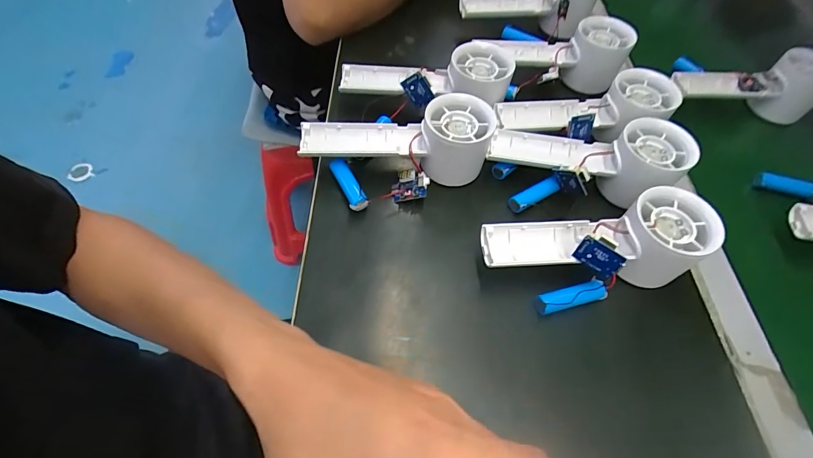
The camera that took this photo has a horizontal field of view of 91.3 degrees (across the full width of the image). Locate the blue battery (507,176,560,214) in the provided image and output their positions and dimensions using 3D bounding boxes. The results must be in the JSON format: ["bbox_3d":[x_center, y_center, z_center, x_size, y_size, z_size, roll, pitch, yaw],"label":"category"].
[{"bbox_3d":[0.109,-0.028,0.340,0.047,0.015,0.014,-24,62,-18],"label":"blue battery"}]

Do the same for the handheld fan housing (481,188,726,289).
[{"bbox_3d":[0.136,0.006,0.293,0.160,0.052,0.056,2,57,-3],"label":"handheld fan housing"}]

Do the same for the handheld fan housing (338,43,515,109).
[{"bbox_3d":[0.018,-0.139,0.371,0.159,0.040,0.066,3,57,-2],"label":"handheld fan housing"}]

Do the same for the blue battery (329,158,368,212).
[{"bbox_3d":[-0.047,-0.036,0.328,0.015,0.014,0.051,-21,61,-17],"label":"blue battery"}]

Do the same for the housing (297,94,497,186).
[{"bbox_3d":[-0.010,-0.078,0.340,0.153,0.056,0.057,6,57,0],"label":"housing"}]

